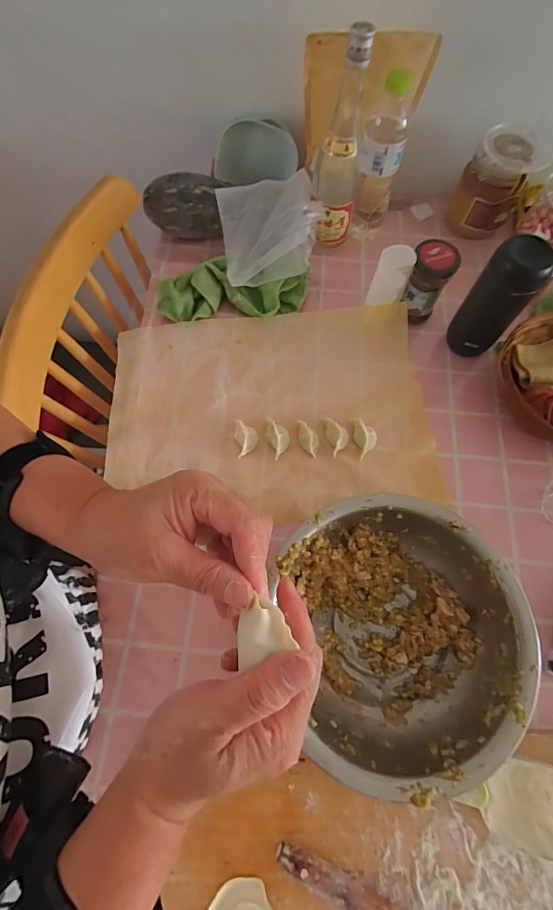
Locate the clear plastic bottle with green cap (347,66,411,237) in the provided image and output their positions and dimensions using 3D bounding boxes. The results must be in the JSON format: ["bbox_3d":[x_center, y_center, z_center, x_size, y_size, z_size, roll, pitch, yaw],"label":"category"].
[{"bbox_3d":[0.156,-0.452,0.626,0.064,0.223,0.081,11,70,4],"label":"clear plastic bottle with green cap"}]

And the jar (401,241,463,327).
[{"bbox_3d":[0.225,-0.255,0.609,0.058,0.115,0.056,0,69,0],"label":"jar"}]

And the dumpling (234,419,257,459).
[{"bbox_3d":[-0.042,-0.024,0.557,0.031,0.028,0.050,-8,70,-3],"label":"dumpling"}]

